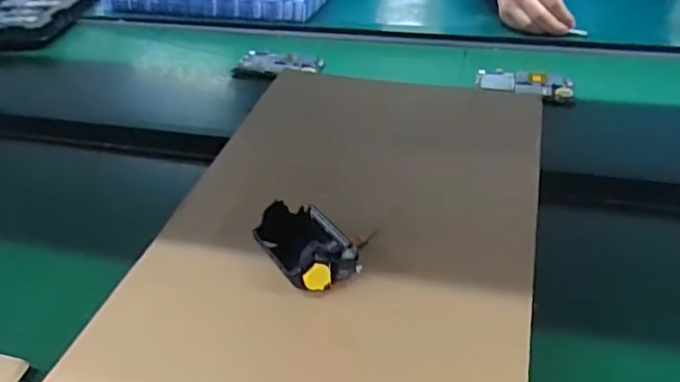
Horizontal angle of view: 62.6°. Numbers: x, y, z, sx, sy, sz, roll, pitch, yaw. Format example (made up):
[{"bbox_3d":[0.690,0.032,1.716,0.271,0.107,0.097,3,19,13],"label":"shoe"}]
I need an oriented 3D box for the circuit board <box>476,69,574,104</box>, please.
[{"bbox_3d":[0.241,-0.140,0.729,0.122,0.010,0.061,16,43,21],"label":"circuit board"}]

